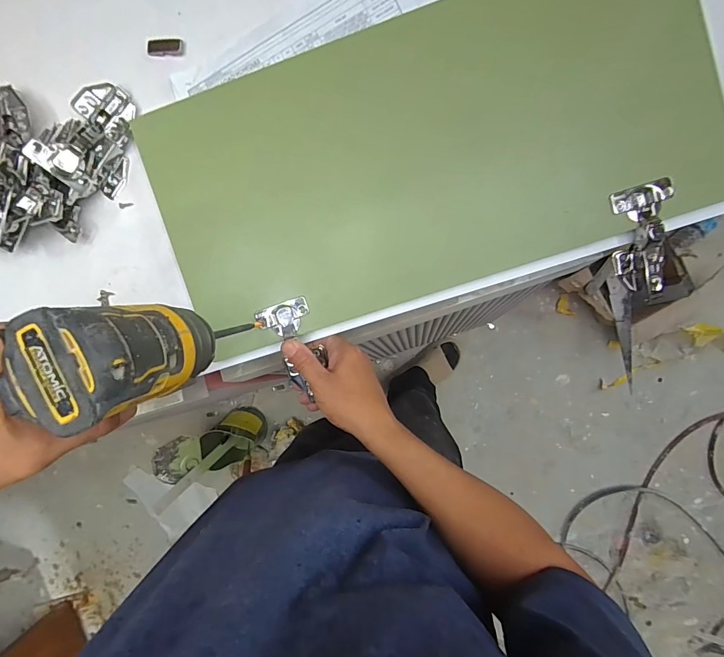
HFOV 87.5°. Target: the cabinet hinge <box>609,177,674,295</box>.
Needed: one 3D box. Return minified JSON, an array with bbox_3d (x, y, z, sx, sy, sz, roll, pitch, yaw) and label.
[{"bbox_3d":[0.302,-0.093,0.412,0.058,0.043,0.123,-11,105,4],"label":"cabinet hinge"}]

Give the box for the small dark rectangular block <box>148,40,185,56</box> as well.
[{"bbox_3d":[-0.225,-0.321,0.433,0.043,0.004,0.016,4,95,4],"label":"small dark rectangular block"}]

